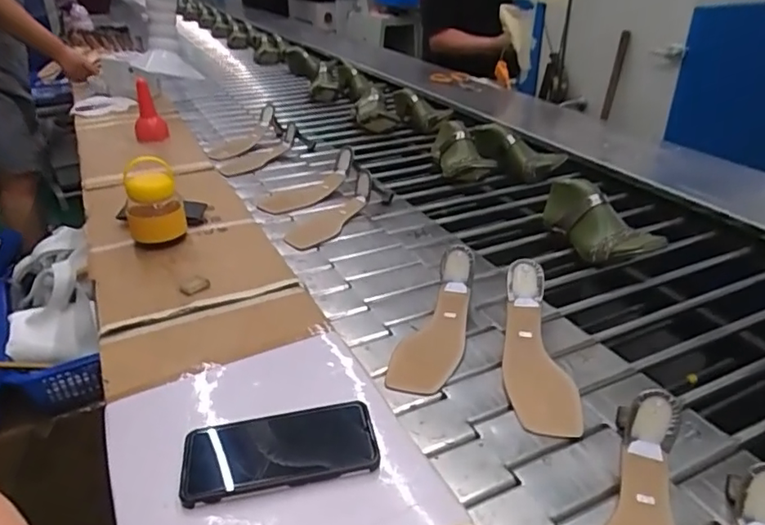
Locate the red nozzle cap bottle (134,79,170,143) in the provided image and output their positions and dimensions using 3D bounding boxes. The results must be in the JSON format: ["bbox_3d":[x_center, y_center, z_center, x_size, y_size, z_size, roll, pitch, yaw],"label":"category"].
[{"bbox_3d":[-0.523,-0.332,1.250,0.070,0.132,0.073,-12,36,-19],"label":"red nozzle cap bottle"}]

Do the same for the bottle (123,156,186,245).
[{"bbox_3d":[-0.334,-0.084,0.817,0.074,0.119,0.071,-15,37,-23],"label":"bottle"}]

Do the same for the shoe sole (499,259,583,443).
[{"bbox_3d":[0.172,0.096,0.642,0.065,0.043,0.222,0,50,0],"label":"shoe sole"}]

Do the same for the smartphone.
[{"bbox_3d":[-0.089,0.165,0.488,0.162,0.019,0.072,-5,34,-9],"label":"smartphone"}]

